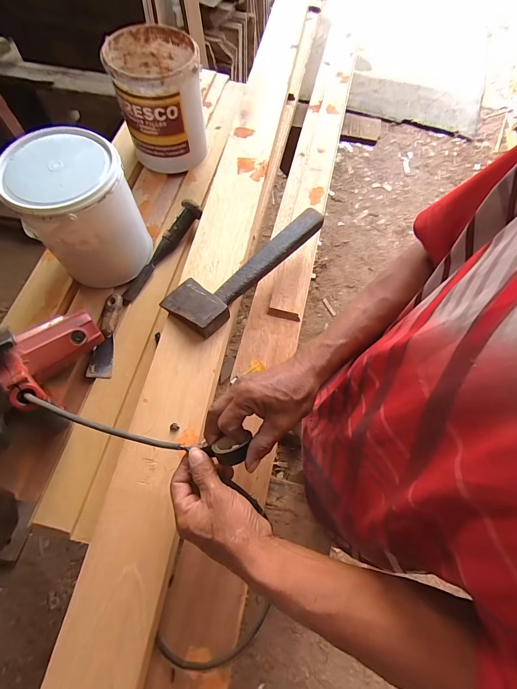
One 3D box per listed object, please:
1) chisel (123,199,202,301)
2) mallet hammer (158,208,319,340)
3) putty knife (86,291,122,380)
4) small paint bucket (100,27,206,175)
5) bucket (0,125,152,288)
[{"bbox_3d":[-0.199,-0.192,0.621,0.039,0.029,0.236,32,84,12],"label":"chisel"},{"bbox_3d":[-0.022,-0.156,0.555,0.116,0.041,0.325,37,69,12],"label":"mallet hammer"},{"bbox_3d":[-0.277,-0.020,0.562,0.039,0.019,0.164,4,66,-2],"label":"putty knife"},{"bbox_3d":[-0.213,-0.526,0.671,0.167,0.197,0.183,1,66,-3],"label":"small paint bucket"},{"bbox_3d":[-0.300,-0.223,0.538,0.168,0.201,0.163,1,66,-3],"label":"bucket"}]

